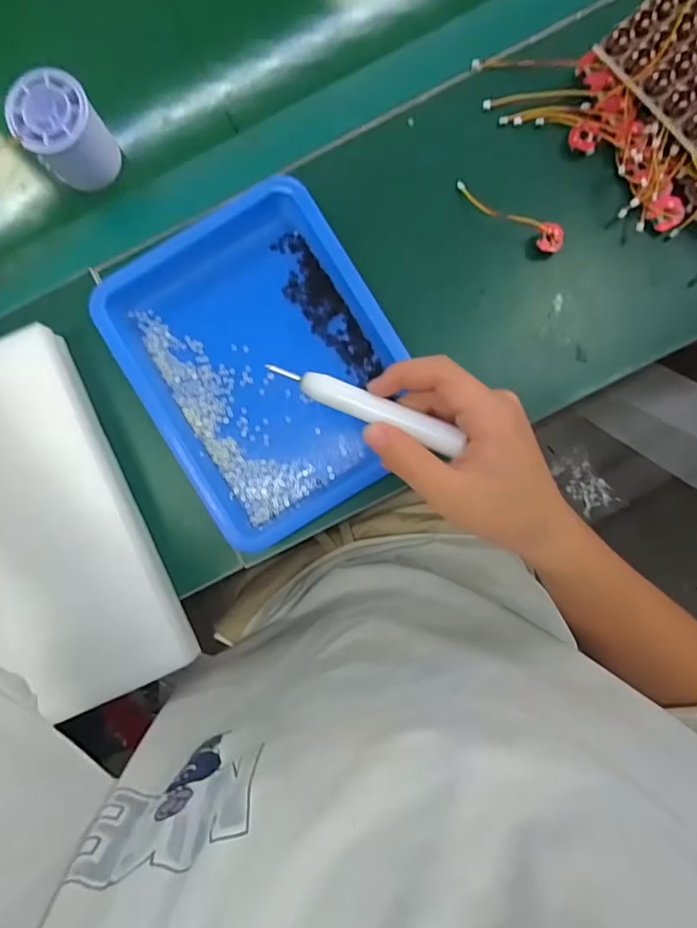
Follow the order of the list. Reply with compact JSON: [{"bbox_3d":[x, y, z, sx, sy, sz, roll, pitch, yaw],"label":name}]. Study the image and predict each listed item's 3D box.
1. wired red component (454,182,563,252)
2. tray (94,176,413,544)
[{"bbox_3d":[0.116,-0.179,0.355,0.087,0.016,0.020,33,90,4],"label":"wired red component"},{"bbox_3d":[-0.058,-0.072,0.351,0.170,0.028,0.220,-31,86,2],"label":"tray"}]

